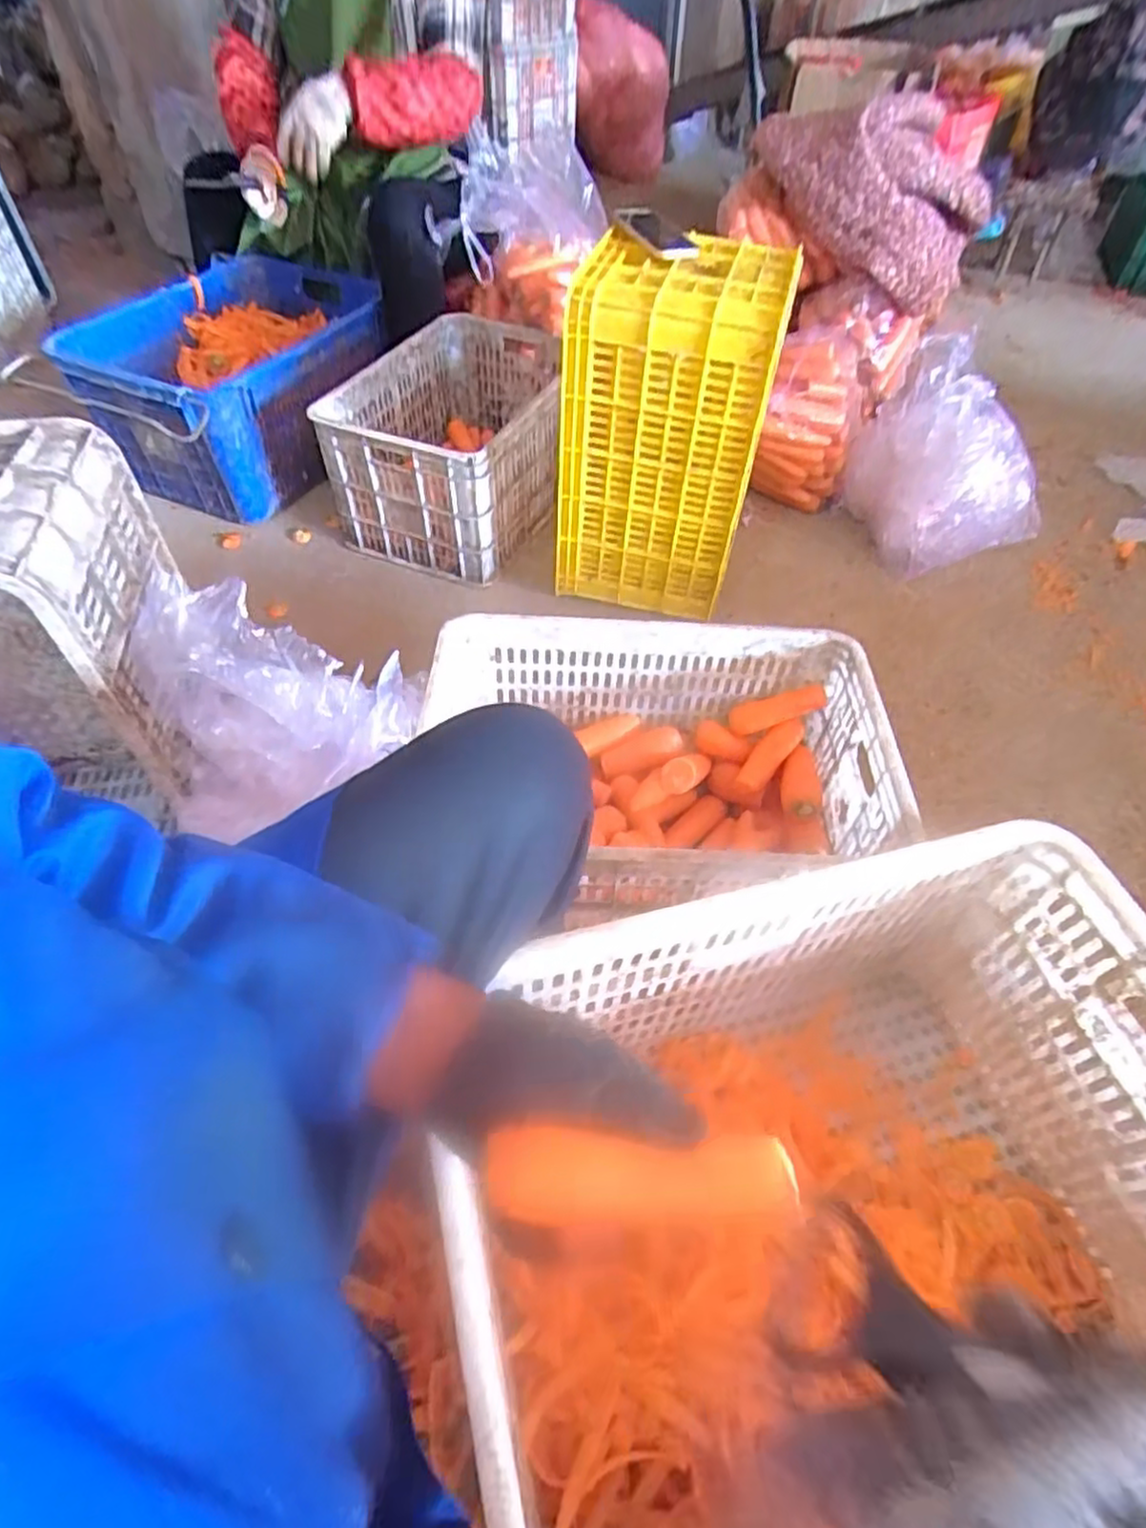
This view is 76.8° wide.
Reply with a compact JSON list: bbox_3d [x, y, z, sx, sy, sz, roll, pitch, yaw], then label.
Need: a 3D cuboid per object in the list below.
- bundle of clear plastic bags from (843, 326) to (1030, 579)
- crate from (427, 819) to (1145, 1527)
[{"bbox_3d":[0.703,-0.594,1.412,0.268,0.294,0.353,-12,53,-11],"label":"bundle of clear plastic bags"},{"bbox_3d":[0.229,0.364,0.642,0.590,0.344,0.414,-11,52,-10],"label":"crate"}]

